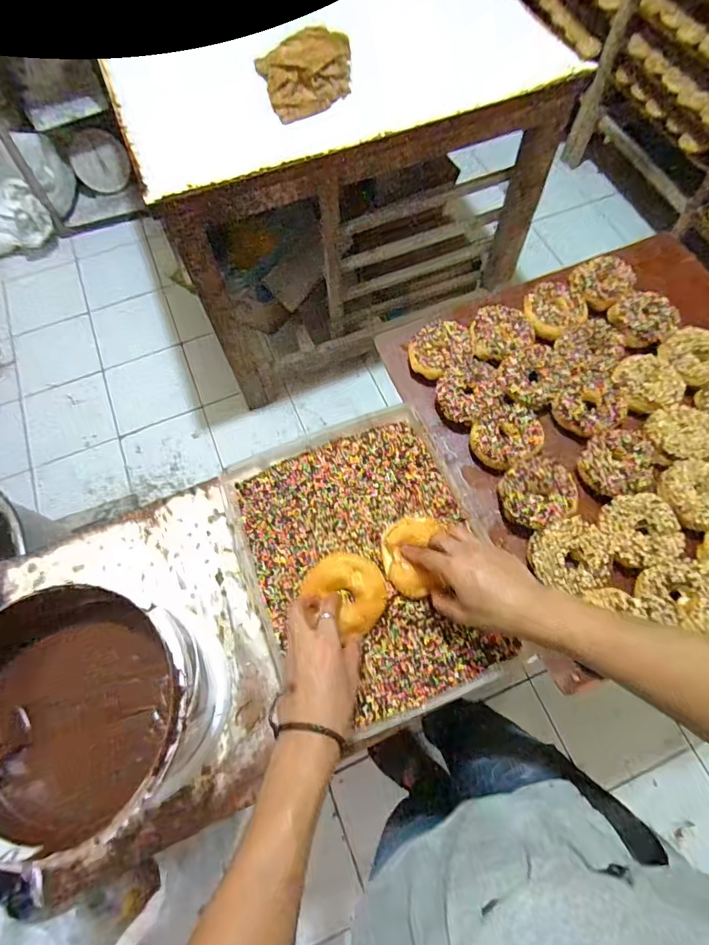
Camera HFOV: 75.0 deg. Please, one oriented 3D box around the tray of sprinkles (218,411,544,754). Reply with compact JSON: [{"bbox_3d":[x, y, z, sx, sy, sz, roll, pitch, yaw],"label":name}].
[{"bbox_3d":[0.013,0.100,0.582,0.279,0.055,0.374,-20,69,-7],"label":"tray of sprinkles"}]

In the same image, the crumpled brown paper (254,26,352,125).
[{"bbox_3d":[-0.093,-0.850,0.978,0.203,0.079,0.171,-17,69,-5],"label":"crumpled brown paper"}]

